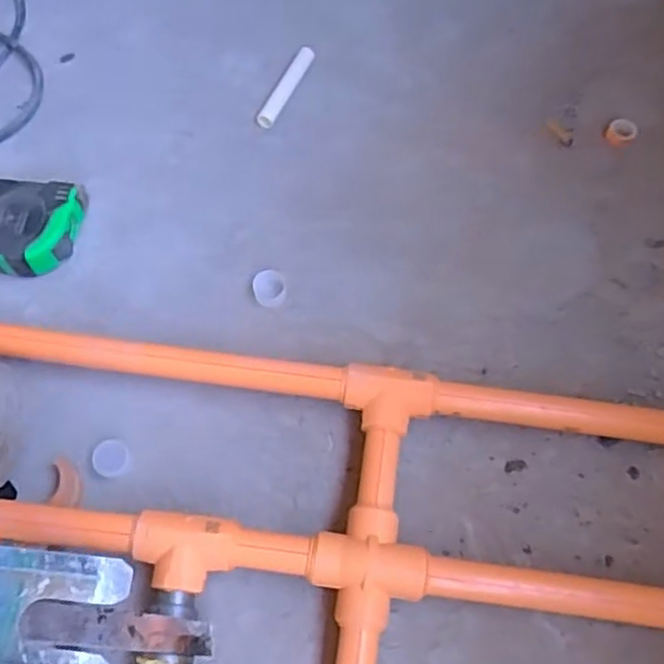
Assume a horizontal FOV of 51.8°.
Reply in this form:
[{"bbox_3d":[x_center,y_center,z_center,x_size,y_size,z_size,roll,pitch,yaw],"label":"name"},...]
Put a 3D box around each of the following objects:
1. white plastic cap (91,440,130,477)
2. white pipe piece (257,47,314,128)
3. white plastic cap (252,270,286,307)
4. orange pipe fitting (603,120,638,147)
[{"bbox_3d":[-0.166,0.095,0.514,0.023,0.014,0.027,7,67,3],"label":"white plastic cap"},{"bbox_3d":[-0.044,-0.238,0.663,0.015,0.017,0.100,24,69,10],"label":"white pipe piece"},{"bbox_3d":[-0.053,-0.036,0.576,0.027,0.014,0.028,0,67,0],"label":"white plastic cap"},{"bbox_3d":[0.274,-0.190,0.647,0.028,0.013,0.025,20,68,8],"label":"orange pipe fitting"}]

